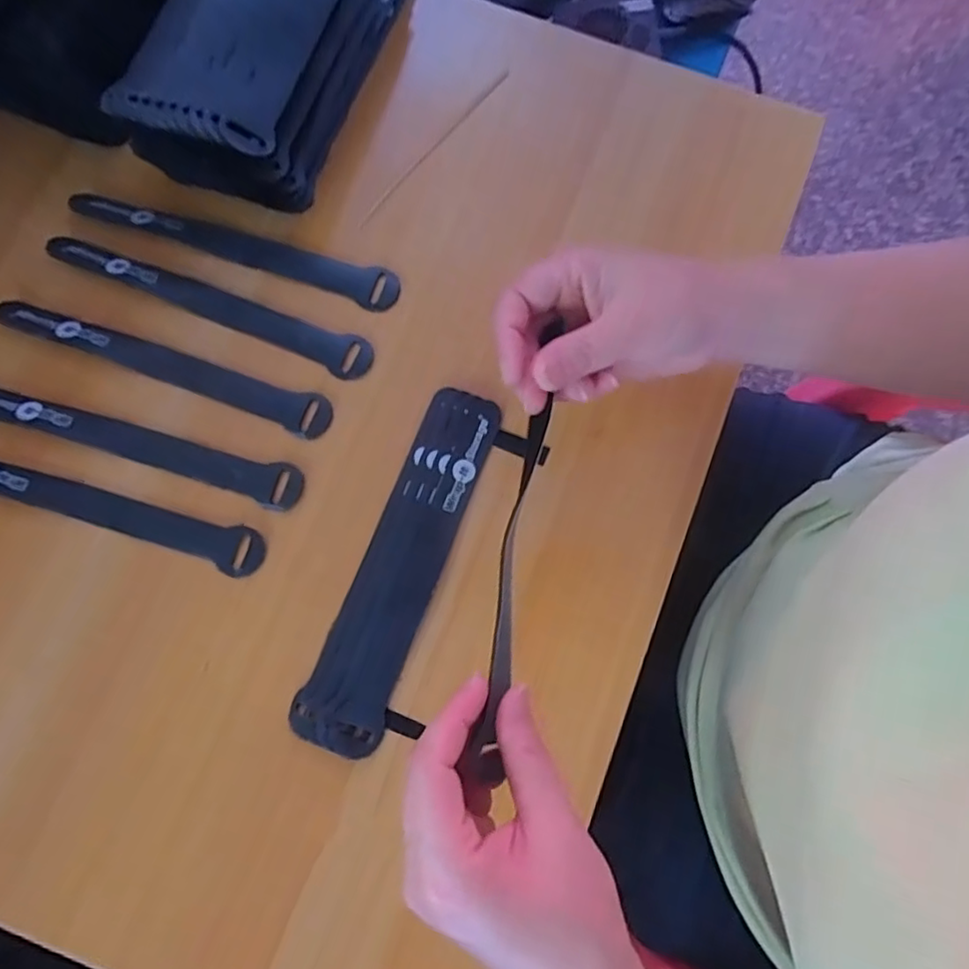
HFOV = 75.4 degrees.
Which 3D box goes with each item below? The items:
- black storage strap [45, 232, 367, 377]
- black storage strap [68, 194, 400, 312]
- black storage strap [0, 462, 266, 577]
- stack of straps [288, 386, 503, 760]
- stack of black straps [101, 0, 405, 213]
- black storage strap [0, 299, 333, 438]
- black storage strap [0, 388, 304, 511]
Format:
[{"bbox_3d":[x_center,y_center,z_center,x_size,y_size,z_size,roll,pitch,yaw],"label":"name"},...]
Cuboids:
[{"bbox_3d":[-0.160,-0.108,0.365,0.202,0.004,0.023,23,79,3],"label":"black storage strap"},{"bbox_3d":[-0.153,-0.146,0.384,0.212,0.004,0.023,18,79,2],"label":"black storage strap"},{"bbox_3d":[-0.224,0.013,0.350,0.209,0.007,0.025,15,79,1],"label":"black storage strap"},{"bbox_3d":[-0.044,0.041,0.340,0.045,0.012,0.198,20,79,2],"label":"stack of straps"},{"bbox_3d":[-0.124,-0.271,0.366,0.103,0.061,0.215,16,79,2],"label":"stack of black straps"},{"bbox_3d":[-0.185,-0.068,0.357,0.204,0.006,0.024,18,79,2],"label":"black storage strap"},{"bbox_3d":[-0.203,-0.023,0.355,0.207,0.006,0.025,15,79,1],"label":"black storage strap"}]

